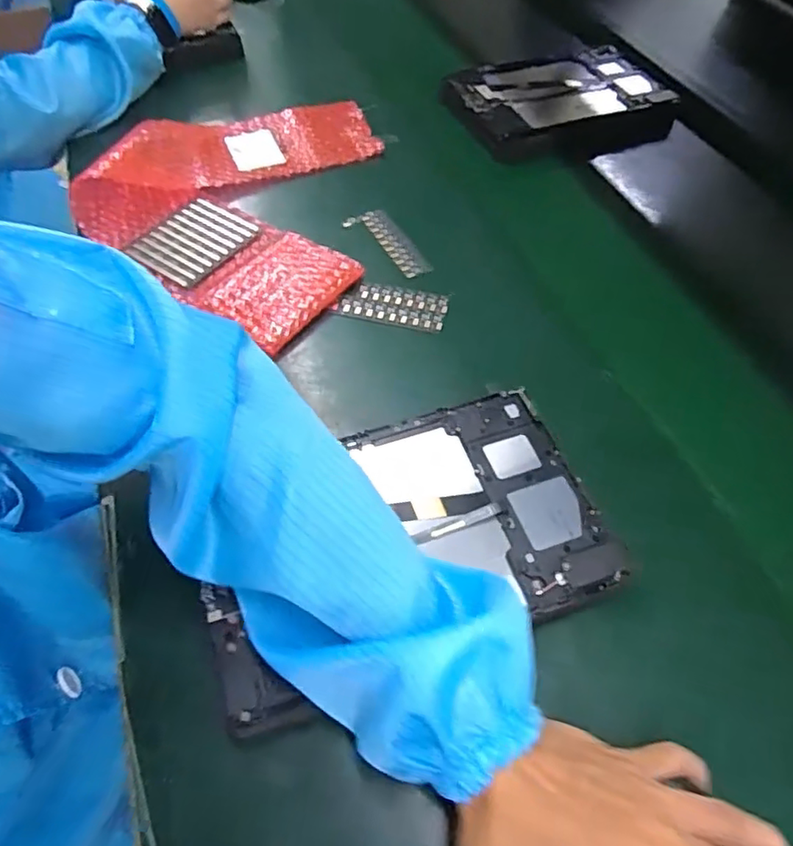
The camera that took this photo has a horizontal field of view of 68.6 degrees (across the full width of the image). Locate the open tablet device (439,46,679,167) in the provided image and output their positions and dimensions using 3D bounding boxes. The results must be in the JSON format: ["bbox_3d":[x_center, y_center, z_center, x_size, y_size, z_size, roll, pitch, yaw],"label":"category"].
[{"bbox_3d":[0.191,-0.366,0.671,0.244,0.027,0.178,-18,58,-14],"label":"open tablet device"}]

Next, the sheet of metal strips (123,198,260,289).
[{"bbox_3d":[-0.187,-0.170,0.539,0.088,0.004,0.099,28,59,16],"label":"sheet of metal strips"}]

